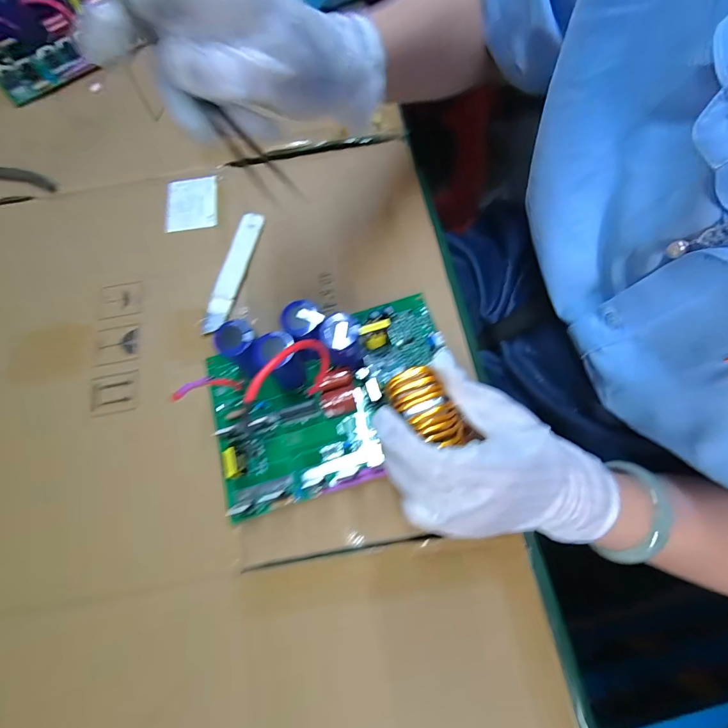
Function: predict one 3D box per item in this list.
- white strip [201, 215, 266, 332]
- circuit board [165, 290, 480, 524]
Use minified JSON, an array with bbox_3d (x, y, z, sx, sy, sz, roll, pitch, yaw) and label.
[{"bbox_3d":[-0.122,-0.088,0.348,0.023,0.009,0.131,9,70,5],"label":"white strip"},{"bbox_3d":[-0.024,0.019,0.269,0.191,0.065,0.134,-17,70,-5],"label":"circuit board"}]

